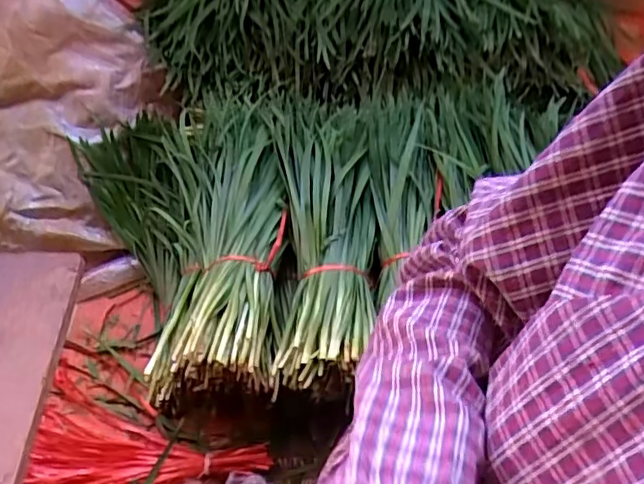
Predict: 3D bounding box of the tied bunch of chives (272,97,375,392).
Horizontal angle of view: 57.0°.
[{"bbox_3d":[0.004,-0.024,0.747,0.121,0.104,0.371,0,51,-2],"label":"tied bunch of chives"}]

